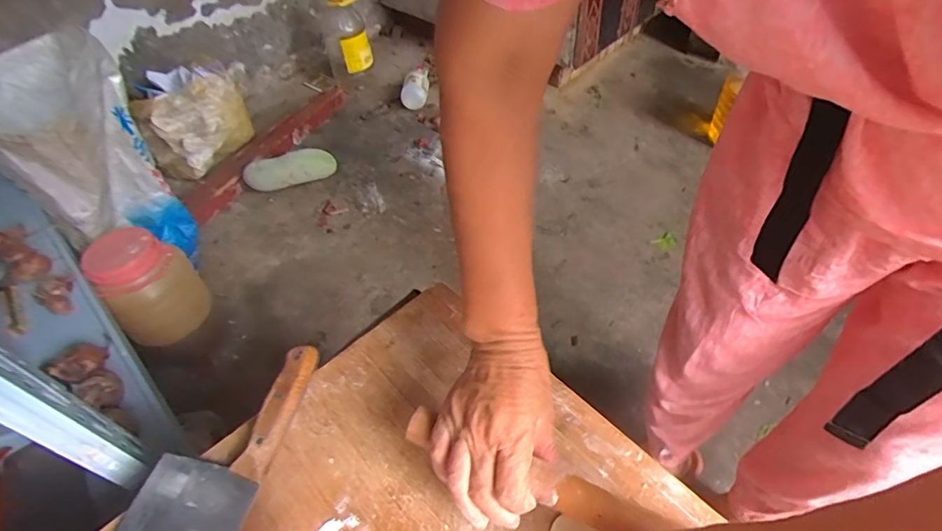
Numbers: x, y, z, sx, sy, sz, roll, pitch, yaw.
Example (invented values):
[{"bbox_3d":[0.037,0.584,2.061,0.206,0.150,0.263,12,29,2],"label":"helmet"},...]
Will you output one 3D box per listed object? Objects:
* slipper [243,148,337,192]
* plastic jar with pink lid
[{"bbox_3d":[-0.561,-0.303,1.537,0.277,0.087,0.088,-20,49,-27],"label":"slipper"},{"bbox_3d":[-0.656,0.039,1.008,0.132,0.226,0.161,34,60,30],"label":"plastic jar with pink lid"}]

